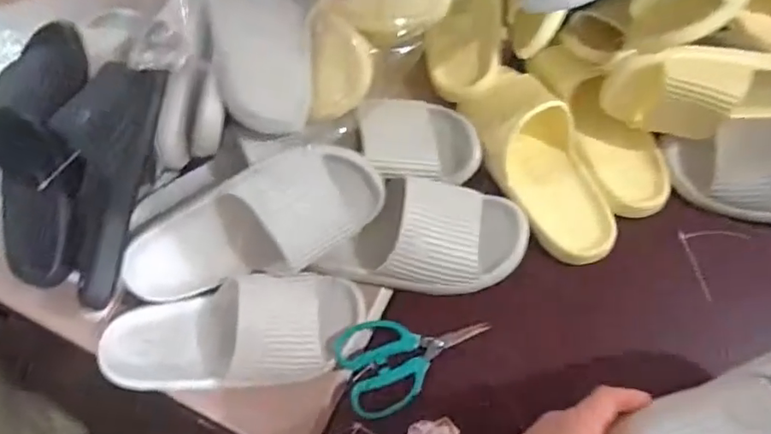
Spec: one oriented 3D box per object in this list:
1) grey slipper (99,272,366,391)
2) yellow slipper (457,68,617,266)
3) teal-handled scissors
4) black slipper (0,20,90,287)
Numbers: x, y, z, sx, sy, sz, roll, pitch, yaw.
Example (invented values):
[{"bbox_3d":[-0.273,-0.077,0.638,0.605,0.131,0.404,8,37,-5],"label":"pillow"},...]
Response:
[{"bbox_3d":[-0.146,0.110,0.522,0.245,0.056,0.096,-9,67,-4],"label":"grey slipper"},{"bbox_3d":[0.173,-0.062,0.591,0.092,0.059,0.224,-19,68,-9],"label":"yellow slipper"},{"bbox_3d":[0.030,0.133,0.540,0.147,0.009,0.089,-19,68,-9],"label":"teal-handled scissors"},{"bbox_3d":[-0.348,-0.069,0.535,0.085,0.068,0.265,0,87,-1],"label":"black slipper"}]

